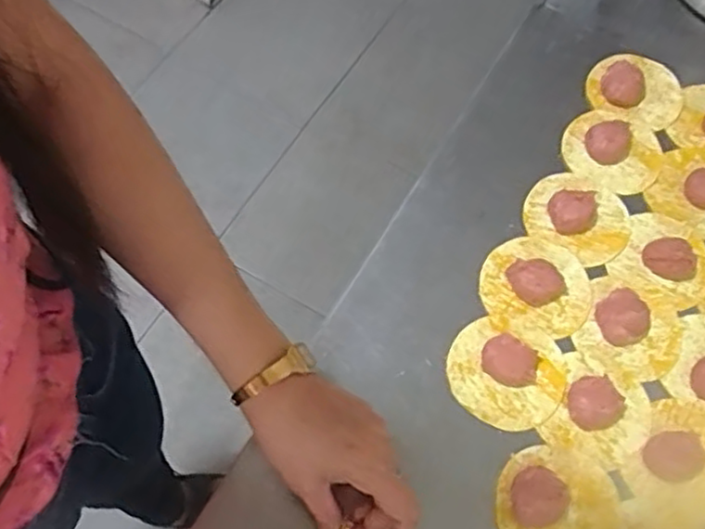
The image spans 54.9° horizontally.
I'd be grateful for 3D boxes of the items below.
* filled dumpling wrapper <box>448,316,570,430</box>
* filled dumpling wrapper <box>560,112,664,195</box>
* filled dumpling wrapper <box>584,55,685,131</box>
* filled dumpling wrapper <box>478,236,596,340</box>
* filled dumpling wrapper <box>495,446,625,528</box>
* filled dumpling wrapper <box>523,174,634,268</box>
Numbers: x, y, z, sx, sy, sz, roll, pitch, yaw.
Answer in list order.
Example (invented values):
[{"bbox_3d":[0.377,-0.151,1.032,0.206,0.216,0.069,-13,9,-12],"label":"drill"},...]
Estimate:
[{"bbox_3d":[0.112,0.074,0.484,0.082,0.023,0.078,26,66,11],"label":"filled dumpling wrapper"},{"bbox_3d":[0.223,-0.101,0.572,0.081,0.023,0.073,29,67,12],"label":"filled dumpling wrapper"},{"bbox_3d":[0.253,-0.157,0.600,0.083,0.025,0.069,17,65,7],"label":"filled dumpling wrapper"},{"bbox_3d":[0.143,0.012,0.515,0.084,0.020,0.075,16,65,6],"label":"filled dumpling wrapper"},{"bbox_3d":[0.138,0.161,0.444,0.082,0.020,0.075,21,65,8],"label":"filled dumpling wrapper"},{"bbox_3d":[0.184,-0.044,0.542,0.082,0.023,0.075,30,67,12],"label":"filled dumpling wrapper"}]

